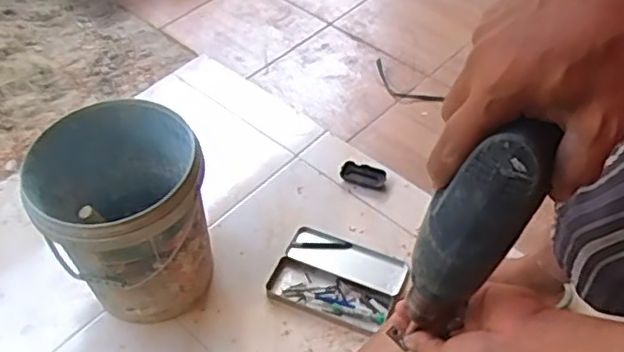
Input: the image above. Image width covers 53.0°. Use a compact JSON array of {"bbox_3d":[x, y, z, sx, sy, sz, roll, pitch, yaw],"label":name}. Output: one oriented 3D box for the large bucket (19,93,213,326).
[{"bbox_3d":[-0.346,0.083,1.208,0.285,0.325,0.292,-1,50,1],"label":"large bucket"}]

